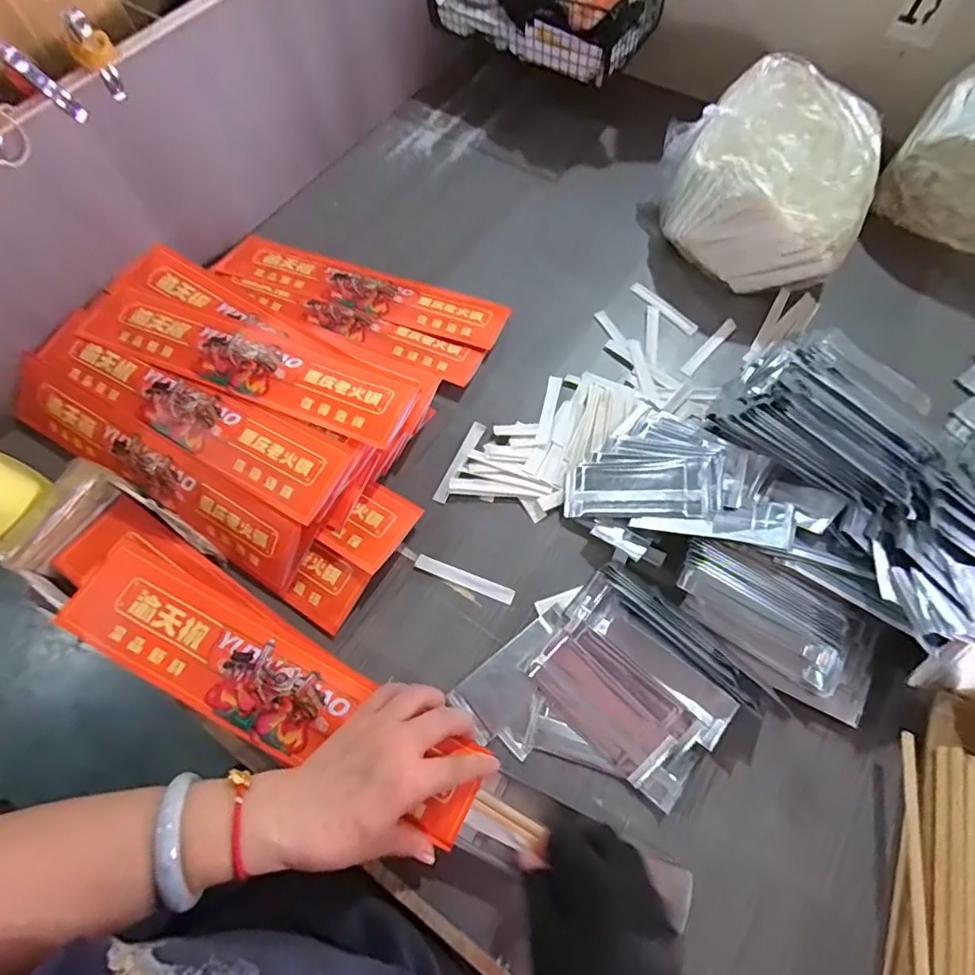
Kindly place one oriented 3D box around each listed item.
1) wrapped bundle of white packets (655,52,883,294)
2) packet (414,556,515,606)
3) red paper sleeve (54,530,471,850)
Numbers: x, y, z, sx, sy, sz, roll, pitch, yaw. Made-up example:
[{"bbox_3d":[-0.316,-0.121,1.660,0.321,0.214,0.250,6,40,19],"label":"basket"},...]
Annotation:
[{"bbox_3d":[0.305,-0.347,0.589,0.210,0.123,0.253,22,68,10],"label":"wrapped bundle of white packets"},{"bbox_3d":[-0.020,0.081,0.470,0.091,0.007,0.014,20,68,9],"label":"packet"},{"bbox_3d":[-0.159,0.150,0.390,0.330,0.015,0.074,28,69,7],"label":"red paper sleeve"}]

